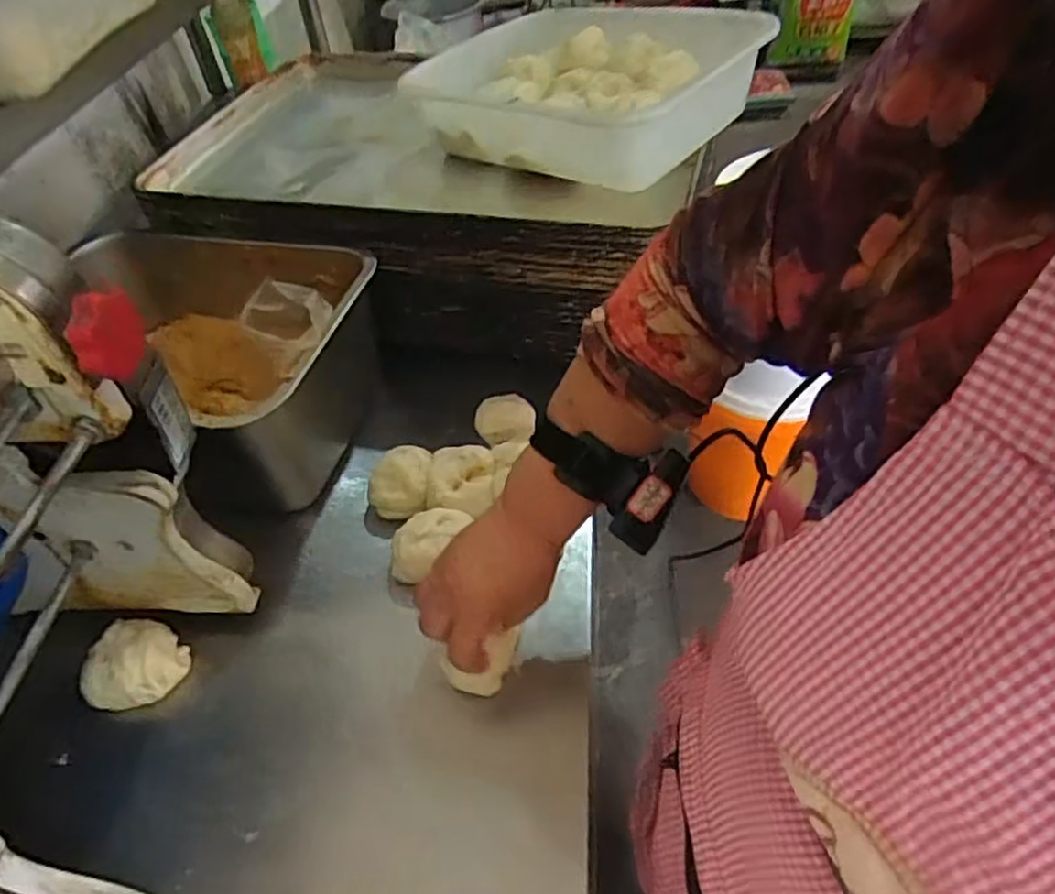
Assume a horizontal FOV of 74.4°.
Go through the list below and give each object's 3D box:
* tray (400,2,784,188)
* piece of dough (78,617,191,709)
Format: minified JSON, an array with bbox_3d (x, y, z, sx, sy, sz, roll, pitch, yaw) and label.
[{"bbox_3d":[0.055,-0.388,0.746,0.341,0.087,0.283,28,57,29],"label":"tray"},{"bbox_3d":[-0.311,0.176,0.551,0.066,0.042,0.068,-4,48,4],"label":"piece of dough"}]

